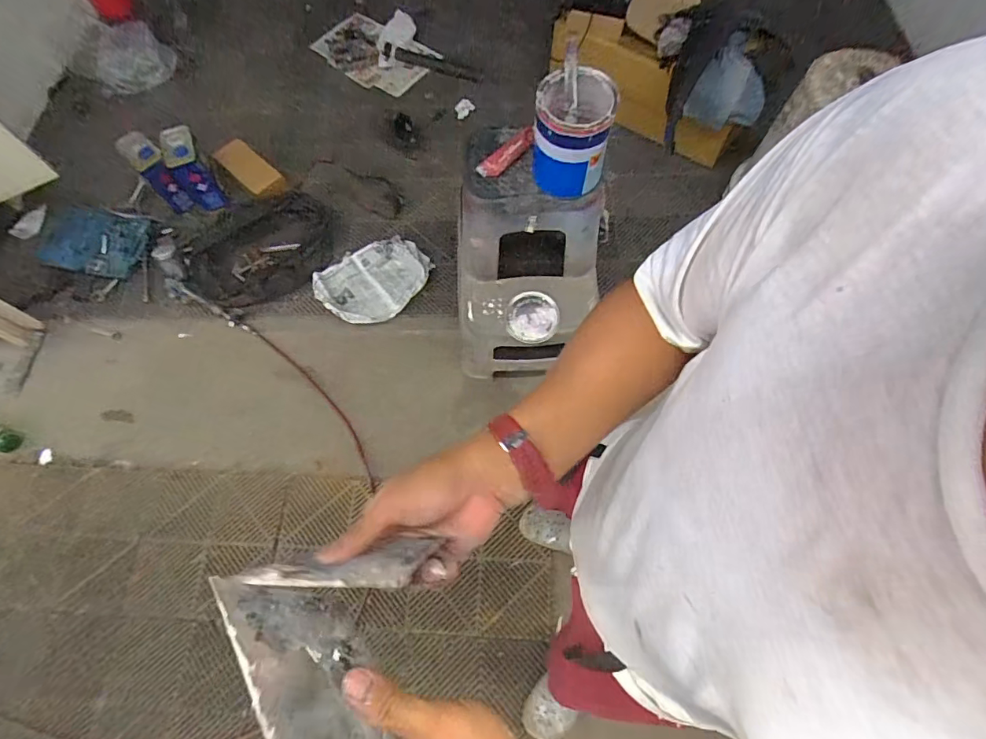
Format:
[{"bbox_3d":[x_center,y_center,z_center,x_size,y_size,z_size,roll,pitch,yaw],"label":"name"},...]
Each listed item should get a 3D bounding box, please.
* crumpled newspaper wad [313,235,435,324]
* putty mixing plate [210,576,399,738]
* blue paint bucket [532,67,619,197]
[{"bbox_3d":[-0.419,-0.324,1.751,0.285,0.066,0.376,39,73,16],"label":"crumpled newspaper wad"},{"bbox_3d":[-0.106,0.183,0.291,0.004,0.090,0.140,-50,52,1],"label":"putty mixing plate"},{"bbox_3d":[0.170,-0.510,1.079,0.157,0.226,0.152,0,67,1],"label":"blue paint bucket"}]

